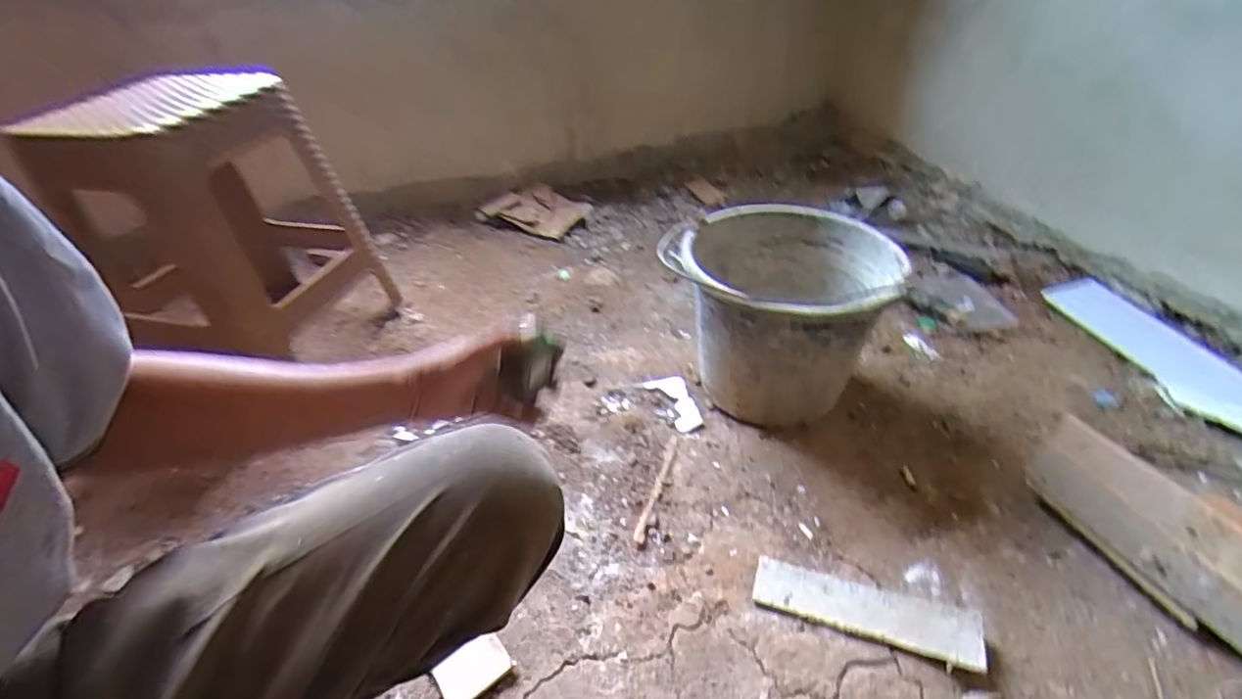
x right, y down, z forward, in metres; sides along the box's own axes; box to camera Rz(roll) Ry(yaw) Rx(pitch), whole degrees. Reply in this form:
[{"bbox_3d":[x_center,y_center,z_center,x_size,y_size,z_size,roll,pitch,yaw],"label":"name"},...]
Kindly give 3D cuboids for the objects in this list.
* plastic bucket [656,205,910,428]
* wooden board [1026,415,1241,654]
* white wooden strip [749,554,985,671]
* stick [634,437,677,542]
[{"bbox_3d":[0.254,-0.045,0.957,0.322,0.270,0.322,-3,37,2],"label":"plastic bucket"},{"bbox_3d":[0.616,0.221,0.667,0.033,0.151,0.295,-15,39,-13],"label":"wooden board"},{"bbox_3d":[0.281,0.302,0.681,0.243,0.013,0.069,8,44,22],"label":"white wooden strip"},{"bbox_3d":[0.054,0.199,0.862,0.013,0.004,0.195,10,40,18],"label":"stick"}]

